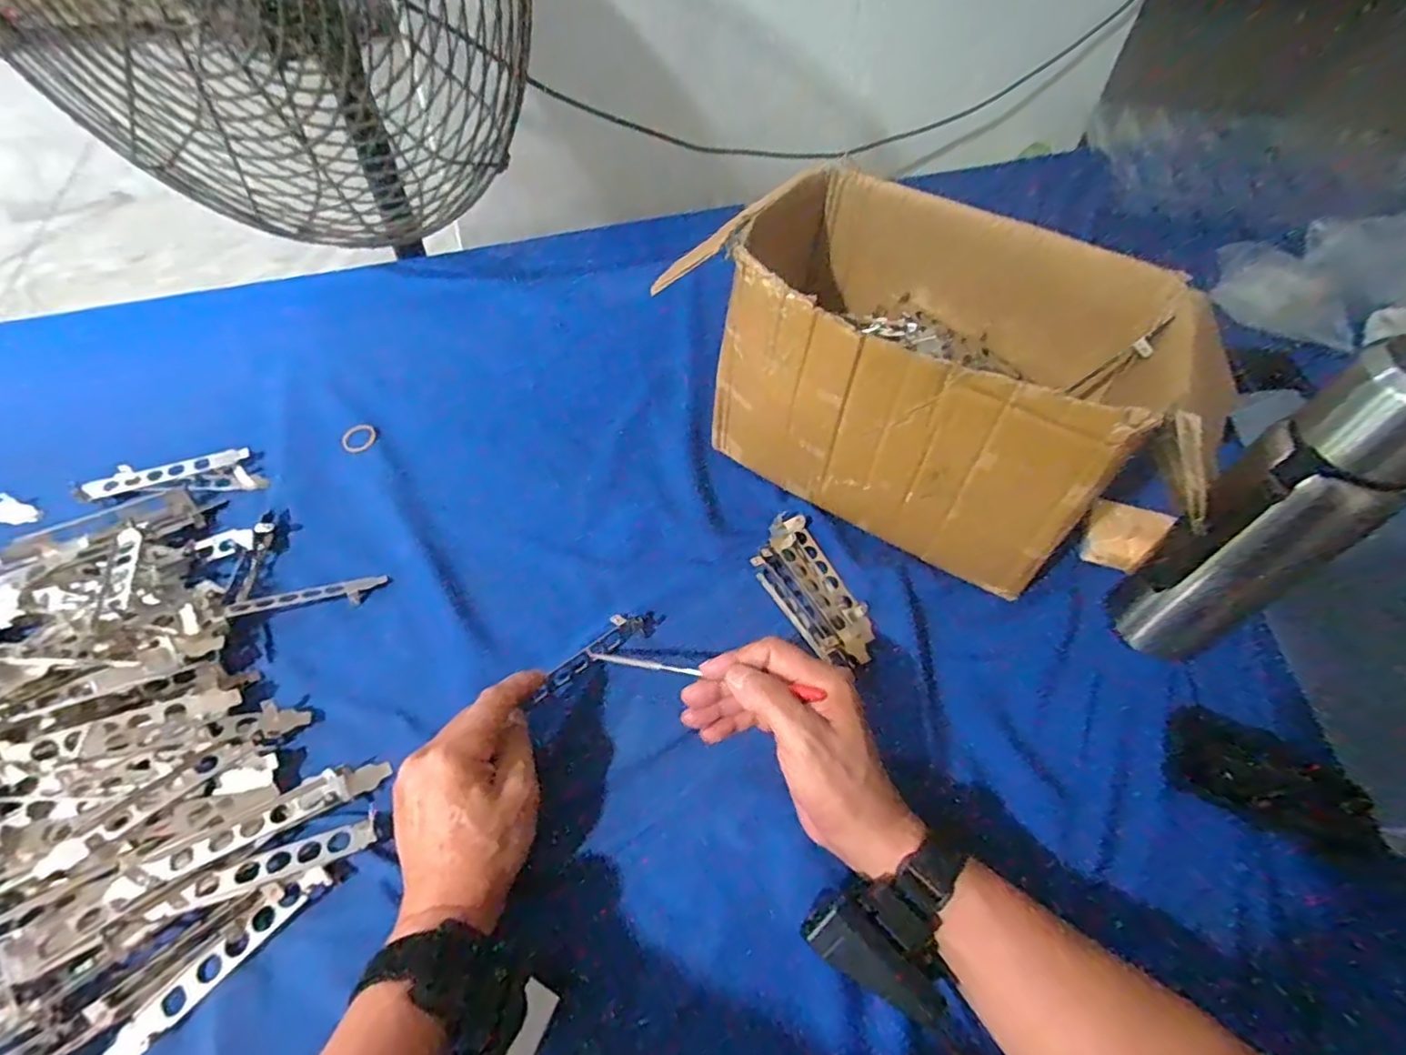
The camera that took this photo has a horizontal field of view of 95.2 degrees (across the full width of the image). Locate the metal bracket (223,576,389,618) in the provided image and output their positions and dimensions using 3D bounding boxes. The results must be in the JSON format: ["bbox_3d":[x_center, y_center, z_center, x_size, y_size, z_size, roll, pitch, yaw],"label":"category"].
[{"bbox_3d":[-0.295,0.053,0.481,0.105,0.010,0.021,-13,56,-14],"label":"metal bracket"}]

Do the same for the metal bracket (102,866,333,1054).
[{"bbox_3d":[-0.260,0.233,0.348,0.018,0.012,0.117,38,59,21],"label":"metal bracket"}]

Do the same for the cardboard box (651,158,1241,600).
[{"bbox_3d":[0.191,-0.115,0.527,0.344,0.206,0.219,25,55,15],"label":"cardboard box"}]

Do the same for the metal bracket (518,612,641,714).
[{"bbox_3d":[-0.082,0.091,0.459,0.019,0.009,0.096,40,56,22],"label":"metal bracket"}]

